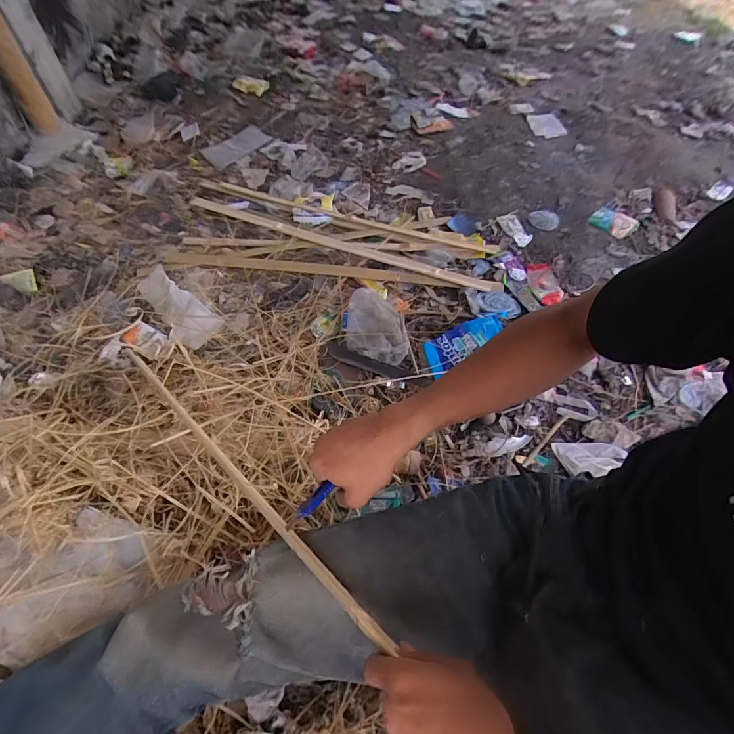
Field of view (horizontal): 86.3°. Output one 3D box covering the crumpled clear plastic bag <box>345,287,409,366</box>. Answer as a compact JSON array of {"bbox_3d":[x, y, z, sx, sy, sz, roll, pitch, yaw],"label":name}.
[{"bbox_3d":[0.023,-0.101,0.944,0.173,0.066,0.141,18,55,12],"label":"crumpled clear plastic bag"}]

